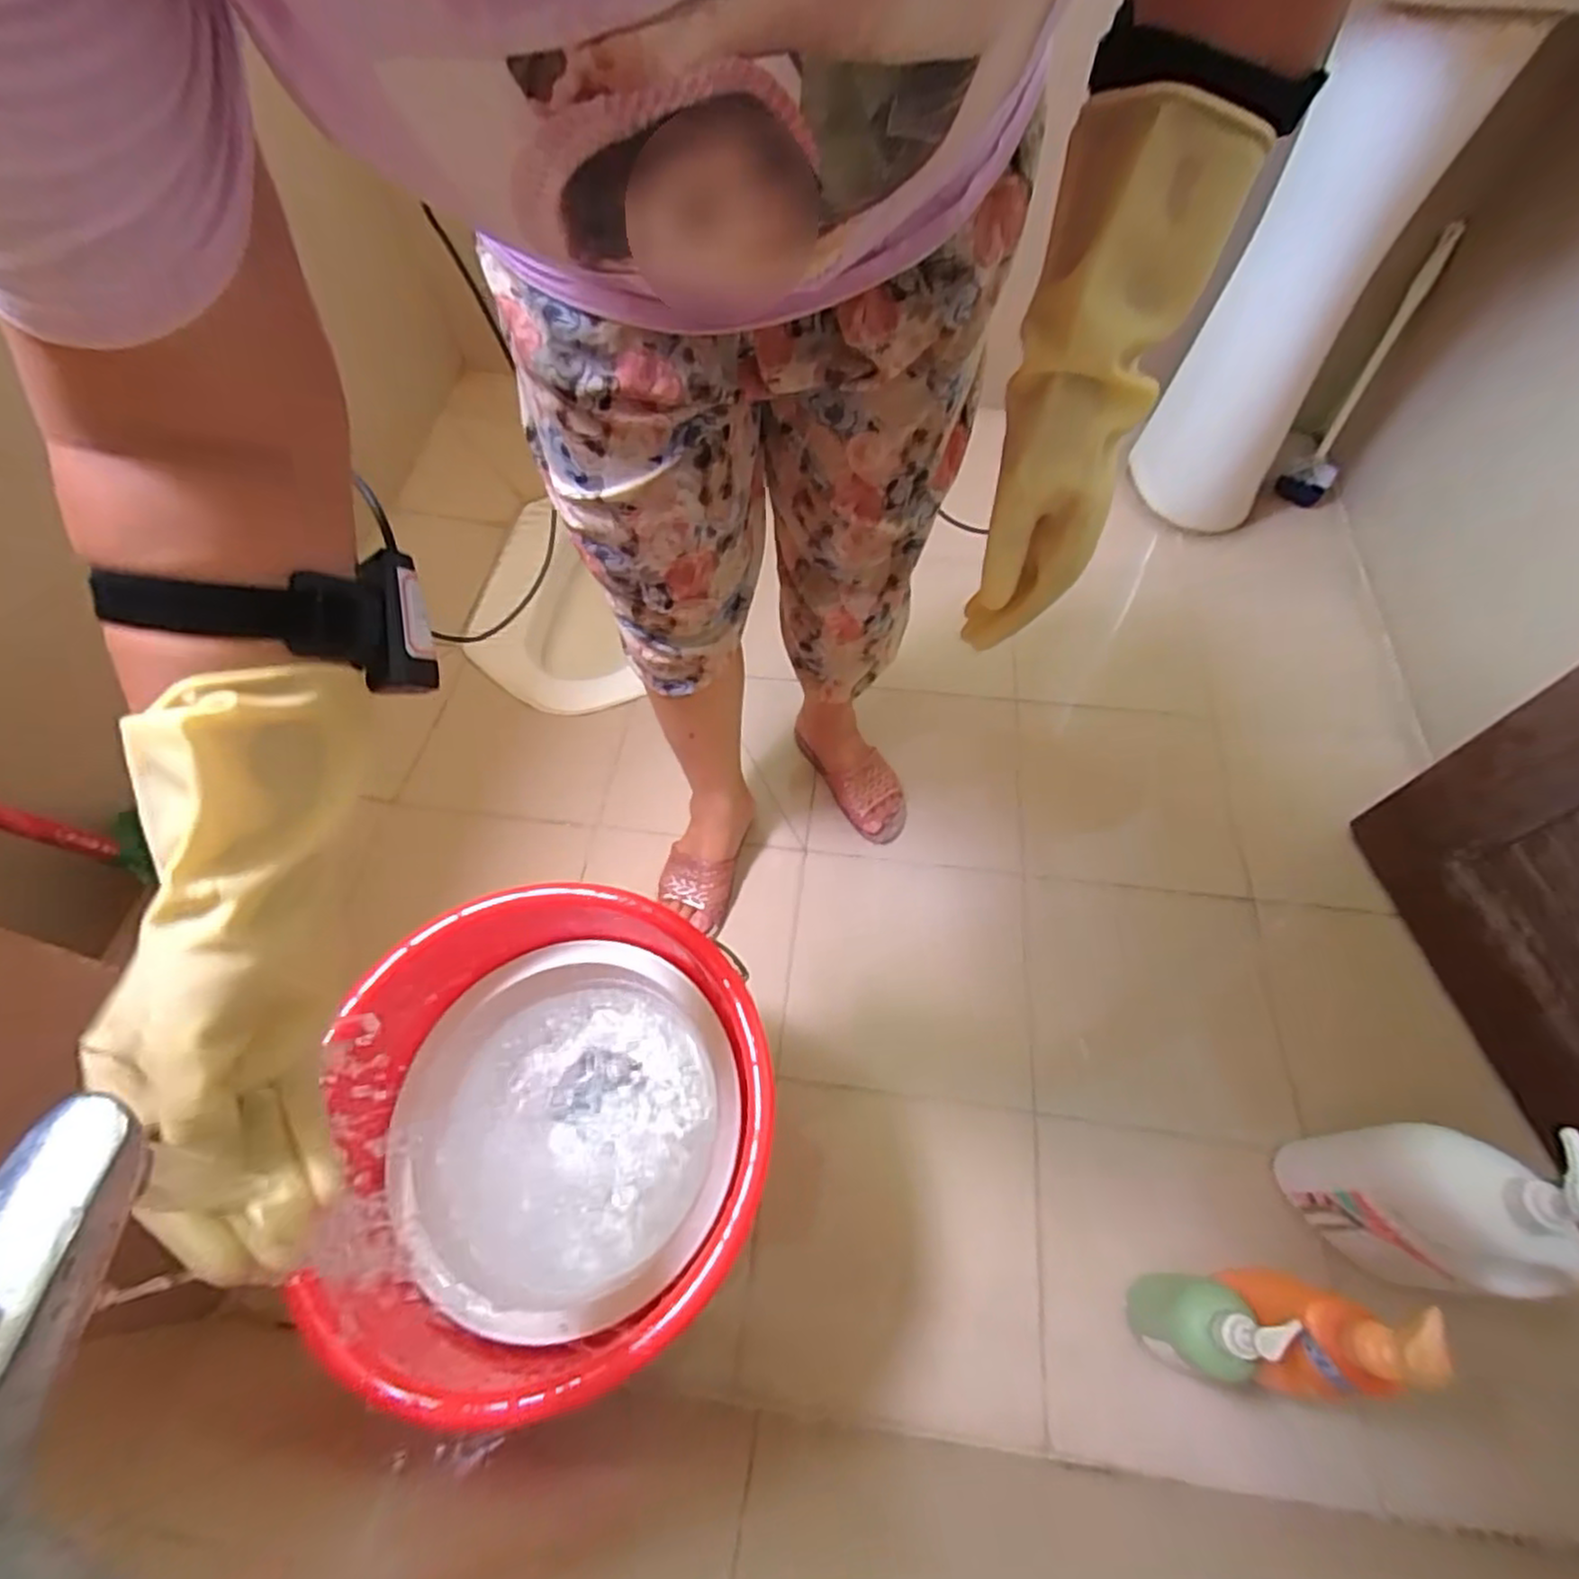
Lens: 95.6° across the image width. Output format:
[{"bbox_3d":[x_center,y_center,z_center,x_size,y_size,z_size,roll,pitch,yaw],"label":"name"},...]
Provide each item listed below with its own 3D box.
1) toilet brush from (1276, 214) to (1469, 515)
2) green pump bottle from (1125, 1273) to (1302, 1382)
[{"bbox_3d":[0.949,-0.682,1.179,0.079,0.407,0.080,22,38,12],"label":"toilet brush"},{"bbox_3d":[0.361,0.478,0.643,0.066,0.198,0.073,32,64,17],"label":"green pump bottle"}]

